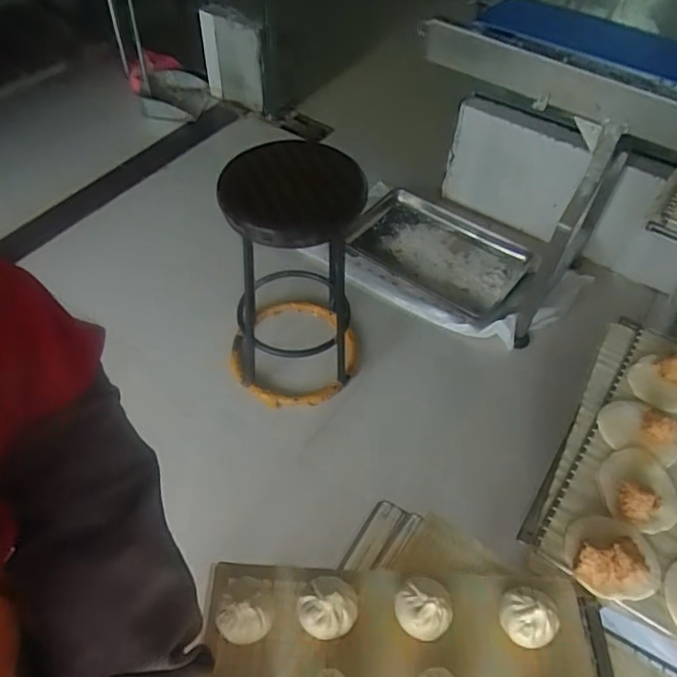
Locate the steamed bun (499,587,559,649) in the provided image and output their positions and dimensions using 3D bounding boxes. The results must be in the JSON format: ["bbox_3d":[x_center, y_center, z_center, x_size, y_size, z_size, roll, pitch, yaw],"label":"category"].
[{"bbox_3d":[0.184,0.273,0.574,0.053,0.040,0.048,3,53,0],"label":"steamed bun"}]

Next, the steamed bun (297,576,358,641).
[{"bbox_3d":[-0.010,0.259,0.571,0.055,0.033,0.056,1,53,-1],"label":"steamed bun"}]

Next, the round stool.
[{"bbox_3d":[-0.116,-0.123,1.498,0.331,0.633,0.317,1,51,-1],"label":"round stool"}]

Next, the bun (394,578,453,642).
[{"bbox_3d":[0.085,0.260,0.577,0.054,0.032,0.060,24,56,16],"label":"bun"}]

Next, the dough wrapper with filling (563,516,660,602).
[{"bbox_3d":[0.290,0.227,0.614,0.091,0.036,0.085,1,53,-1],"label":"dough wrapper with filling"}]

